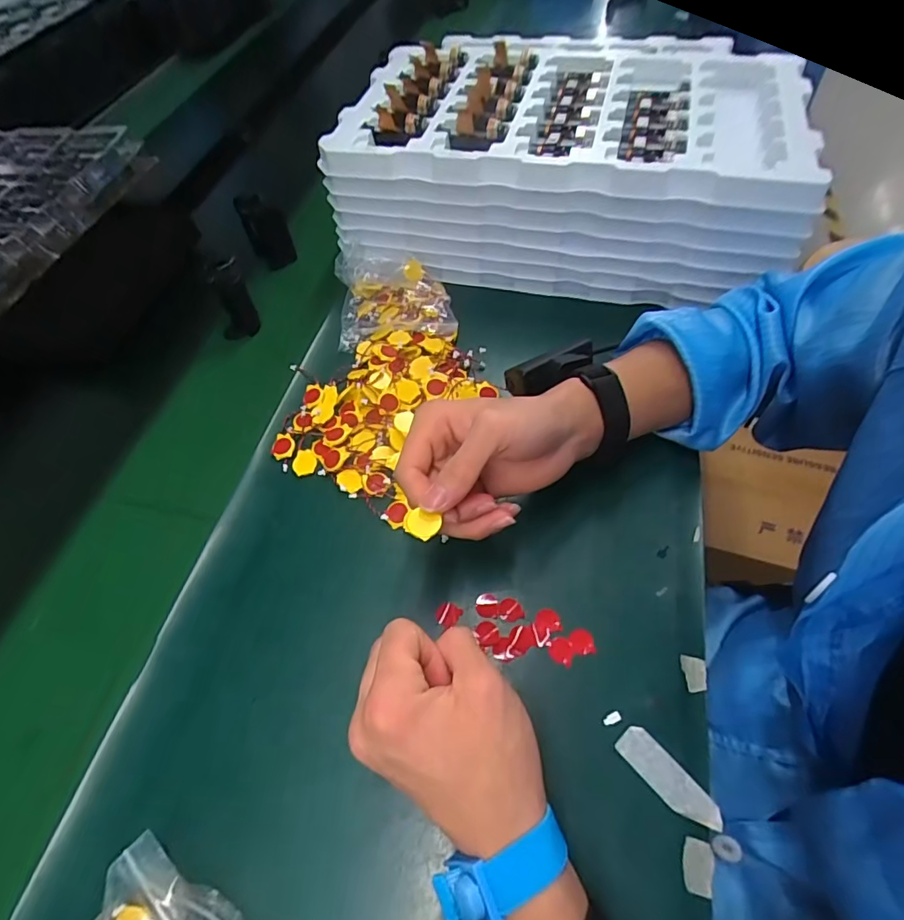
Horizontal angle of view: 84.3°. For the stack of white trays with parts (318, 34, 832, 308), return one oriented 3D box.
[{"bbox_3d":[0.110,-0.304,0.517,0.427,0.124,0.224,12,59,11],"label":"stack of white trays with parts"}]

